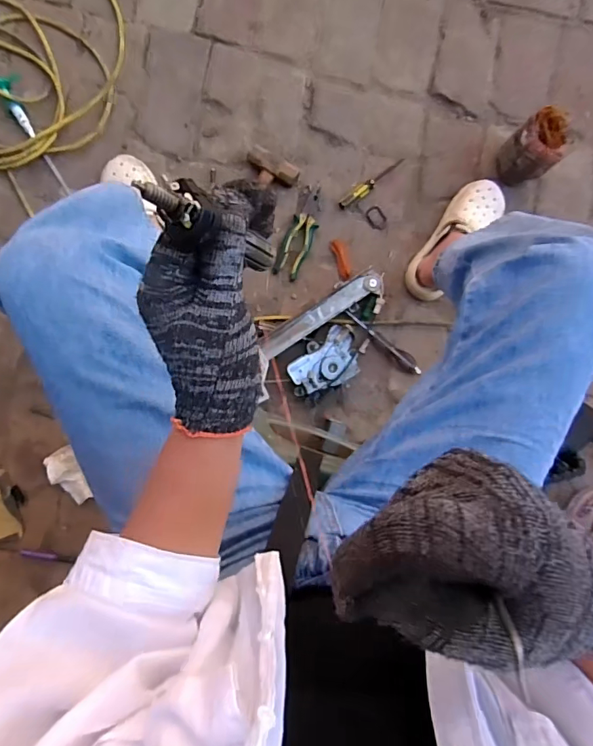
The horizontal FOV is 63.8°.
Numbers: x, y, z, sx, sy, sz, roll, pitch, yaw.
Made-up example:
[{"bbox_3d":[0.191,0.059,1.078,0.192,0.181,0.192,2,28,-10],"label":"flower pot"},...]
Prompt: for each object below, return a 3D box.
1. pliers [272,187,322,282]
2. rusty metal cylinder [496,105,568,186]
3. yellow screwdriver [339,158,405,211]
[{"bbox_3d":[0.010,-0.272,0.930,0.051,0.013,0.180,24,87,-2],"label":"pliers"},{"bbox_3d":[0.434,-0.411,0.888,0.085,0.134,0.088,0,90,-3],"label":"rusty metal cylinder"},{"bbox_3d":[0.149,-0.375,0.934,0.151,0.016,0.026,-36,90,-4],"label":"yellow screwdriver"}]

